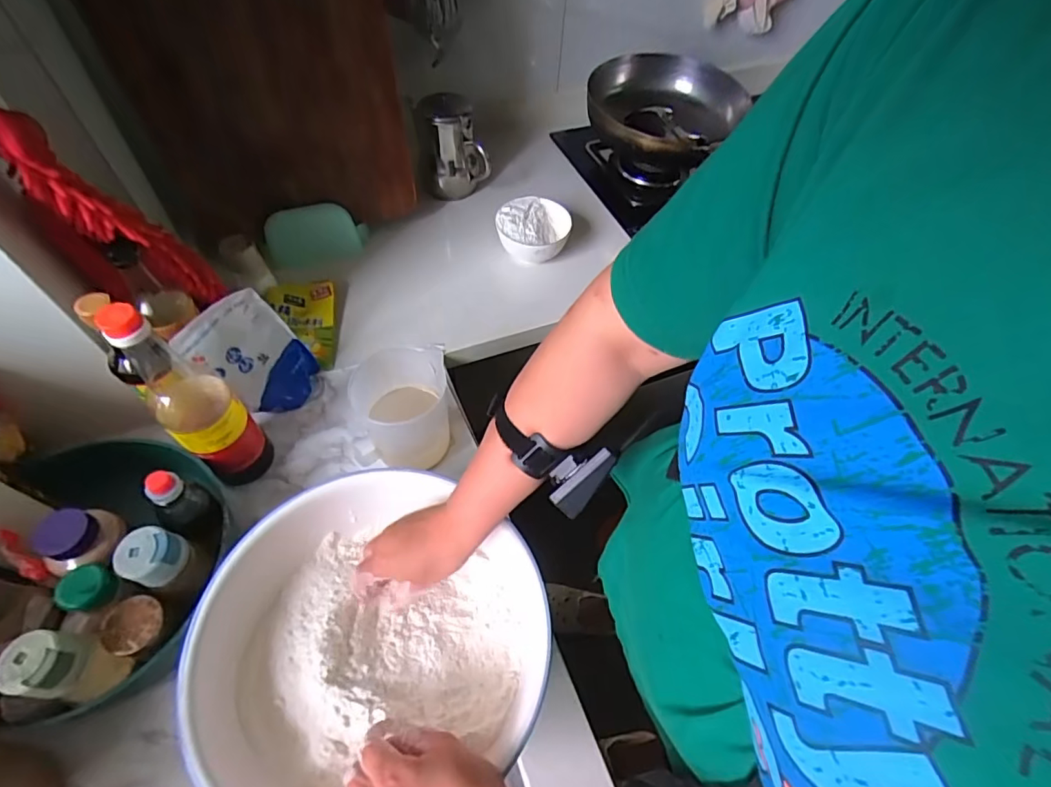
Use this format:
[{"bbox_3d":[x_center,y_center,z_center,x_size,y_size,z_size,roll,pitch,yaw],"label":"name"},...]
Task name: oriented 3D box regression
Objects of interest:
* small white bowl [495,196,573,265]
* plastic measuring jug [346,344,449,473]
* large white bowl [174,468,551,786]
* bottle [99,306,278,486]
[{"bbox_3d":[0.014,-0.287,0.926,0.128,0.077,0.131,2,56,-2],"label":"small white bowl"},{"bbox_3d":[-0.157,0.025,0.653,0.124,0.139,0.101,-12,57,-11],"label":"plastic measuring jug"},{"bbox_3d":[-0.149,0.255,0.502,0.313,0.091,0.288,2,56,-2],"label":"large white bowl"},{"bbox_3d":[-0.359,0.015,0.561,0.072,0.280,0.061,-37,65,-25],"label":"bottle"}]

